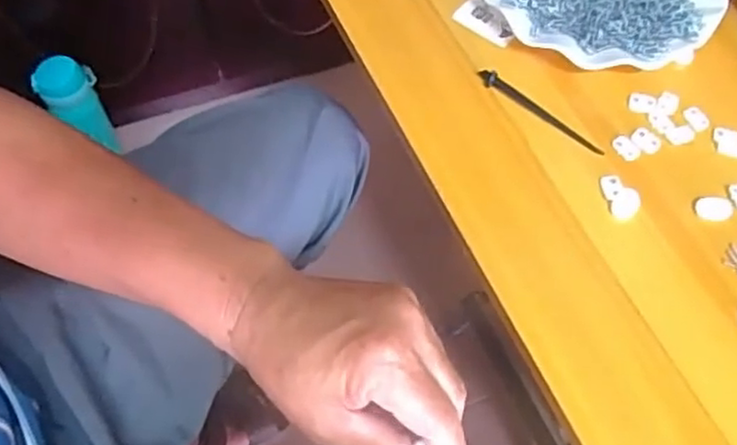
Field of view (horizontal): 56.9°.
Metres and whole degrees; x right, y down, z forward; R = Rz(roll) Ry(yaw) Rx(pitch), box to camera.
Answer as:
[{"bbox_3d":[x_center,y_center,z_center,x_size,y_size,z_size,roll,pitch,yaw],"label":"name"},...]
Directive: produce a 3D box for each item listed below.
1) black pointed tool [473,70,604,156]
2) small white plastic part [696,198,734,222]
[{"bbox_3d":[0.122,-0.079,0.483,0.103,0.008,0.010,37,65,17],"label":"black pointed tool"},{"bbox_3d":[0.229,-0.009,0.448,0.024,0.004,0.016,3,61,-1],"label":"small white plastic part"}]

